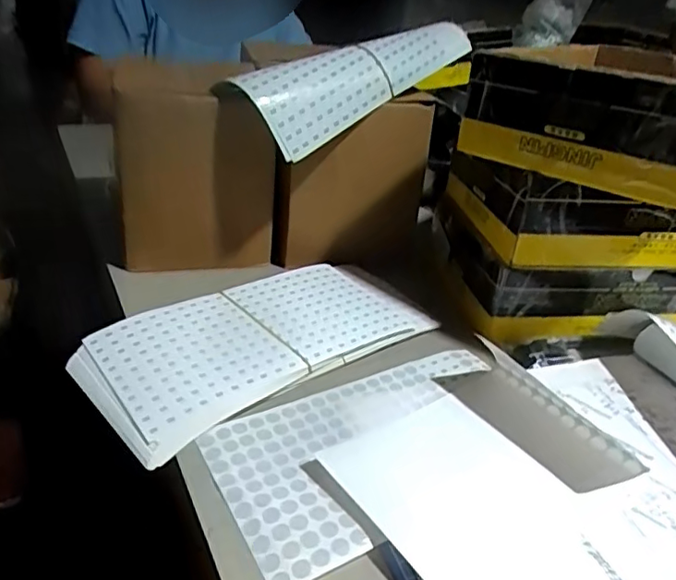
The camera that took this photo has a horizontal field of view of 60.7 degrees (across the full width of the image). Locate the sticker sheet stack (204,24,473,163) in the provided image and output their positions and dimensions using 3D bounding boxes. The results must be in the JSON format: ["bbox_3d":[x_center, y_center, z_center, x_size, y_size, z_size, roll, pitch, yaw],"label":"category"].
[{"bbox_3d":[0.025,-0.187,0.525,0.246,0.077,0.019,-26,5,-24],"label":"sticker sheet stack"}]

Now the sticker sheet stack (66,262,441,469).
[{"bbox_3d":[-0.058,0.033,0.465,0.270,0.016,0.129,-20,39,-37],"label":"sticker sheet stack"}]

